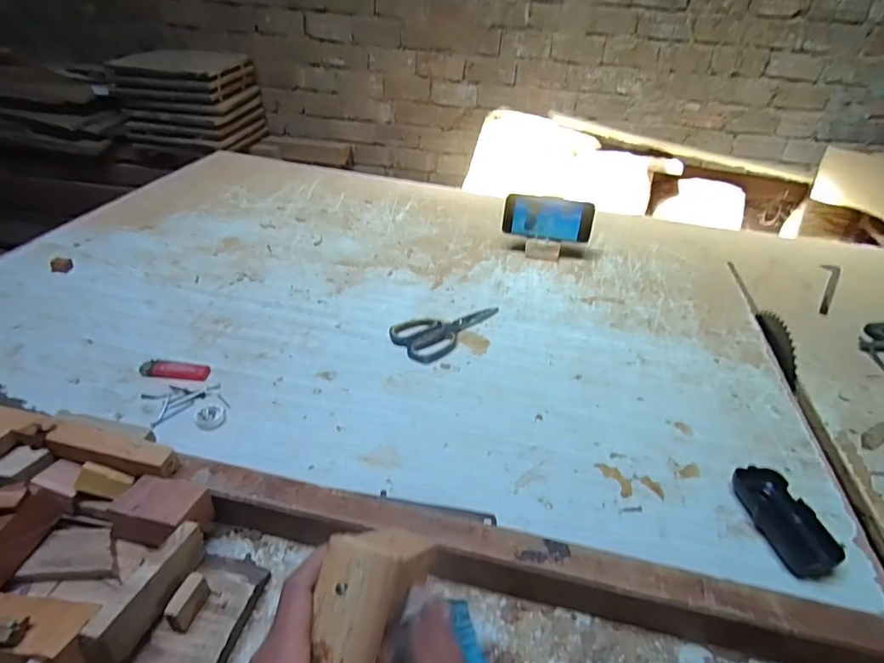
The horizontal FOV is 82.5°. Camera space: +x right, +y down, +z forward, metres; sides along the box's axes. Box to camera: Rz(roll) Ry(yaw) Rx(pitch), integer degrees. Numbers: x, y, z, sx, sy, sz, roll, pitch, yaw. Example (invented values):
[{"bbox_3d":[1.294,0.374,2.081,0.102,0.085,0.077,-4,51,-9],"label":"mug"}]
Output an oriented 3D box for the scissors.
[{"bbox_3d":[0.013,-0.010,0.761,0.186,0.009,0.087,-26,46,-37],"label":"scissors"}]

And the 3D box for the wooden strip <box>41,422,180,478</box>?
[{"bbox_3d":[-0.302,0.106,0.457,0.121,0.013,0.025,11,35,8],"label":"wooden strip"}]

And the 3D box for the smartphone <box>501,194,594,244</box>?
[{"bbox_3d":[0.198,-0.212,0.948,0.165,0.077,0.016,8,14,5],"label":"smartphone"}]

